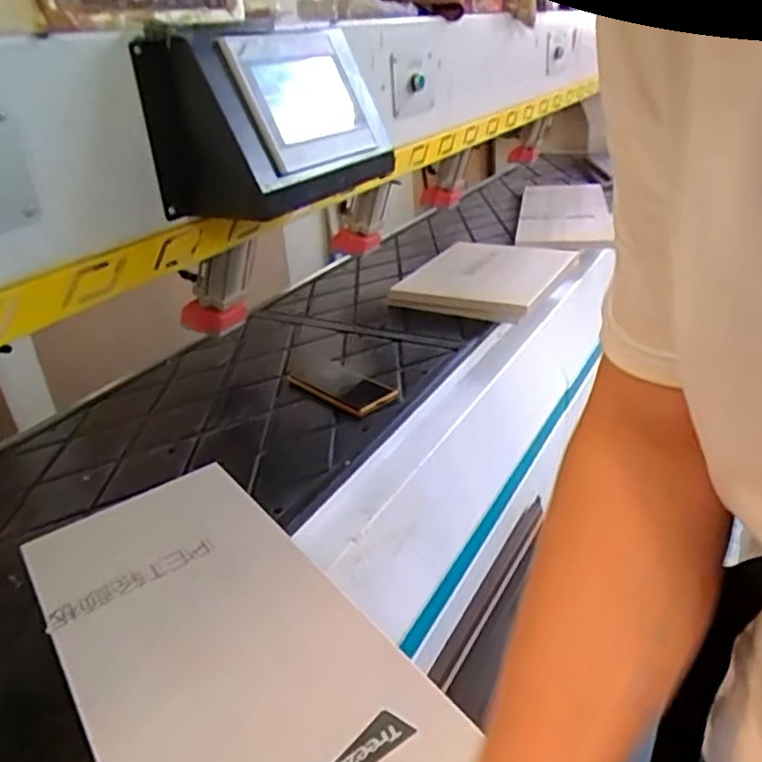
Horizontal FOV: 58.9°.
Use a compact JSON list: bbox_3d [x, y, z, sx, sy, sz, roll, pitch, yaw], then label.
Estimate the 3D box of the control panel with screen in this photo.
[{"bbox_3d":[-0.116,-0.318,0.805,0.135,0.180,0.306,10,30,27],"label":"control panel with screen"}]

